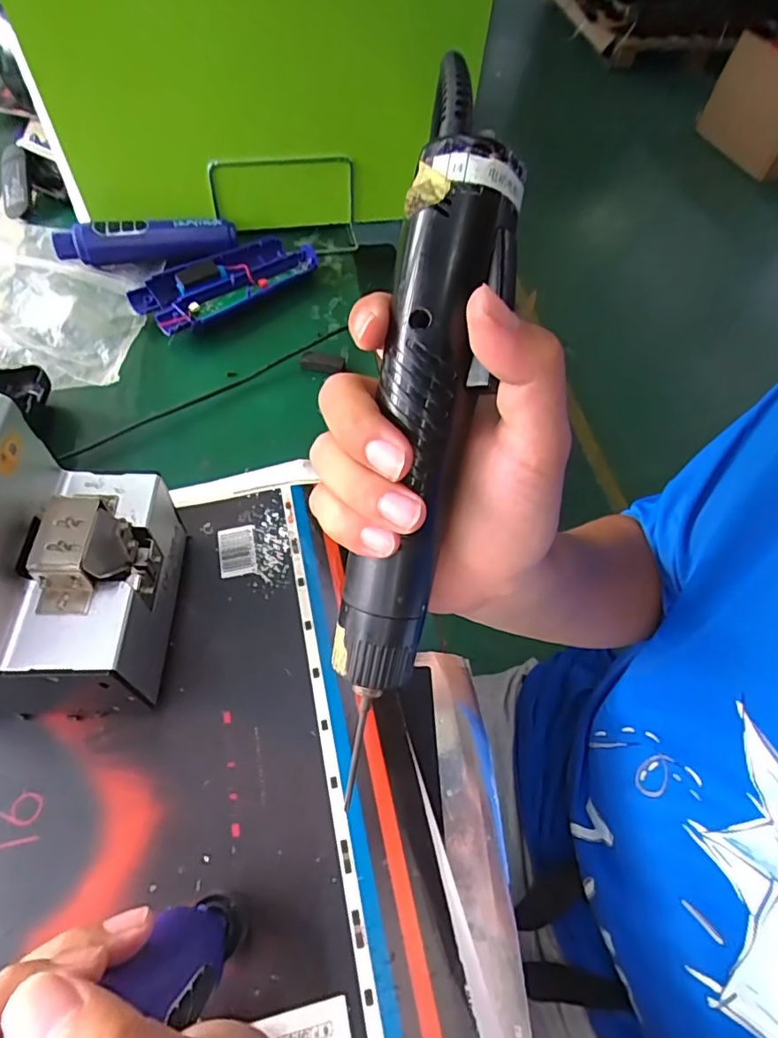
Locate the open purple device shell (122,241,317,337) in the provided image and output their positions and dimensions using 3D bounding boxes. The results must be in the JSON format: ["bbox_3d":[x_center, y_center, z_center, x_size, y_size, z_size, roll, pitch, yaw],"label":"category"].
[{"bbox_3d":[-0.159,-0.236,0.542,0.180,0.027,0.074,-31,64,-21],"label":"open purple device shell"}]

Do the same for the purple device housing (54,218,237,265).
[{"bbox_3d":[-0.244,-0.282,0.543,0.170,0.034,0.028,-6,58,-8],"label":"purple device housing"}]

